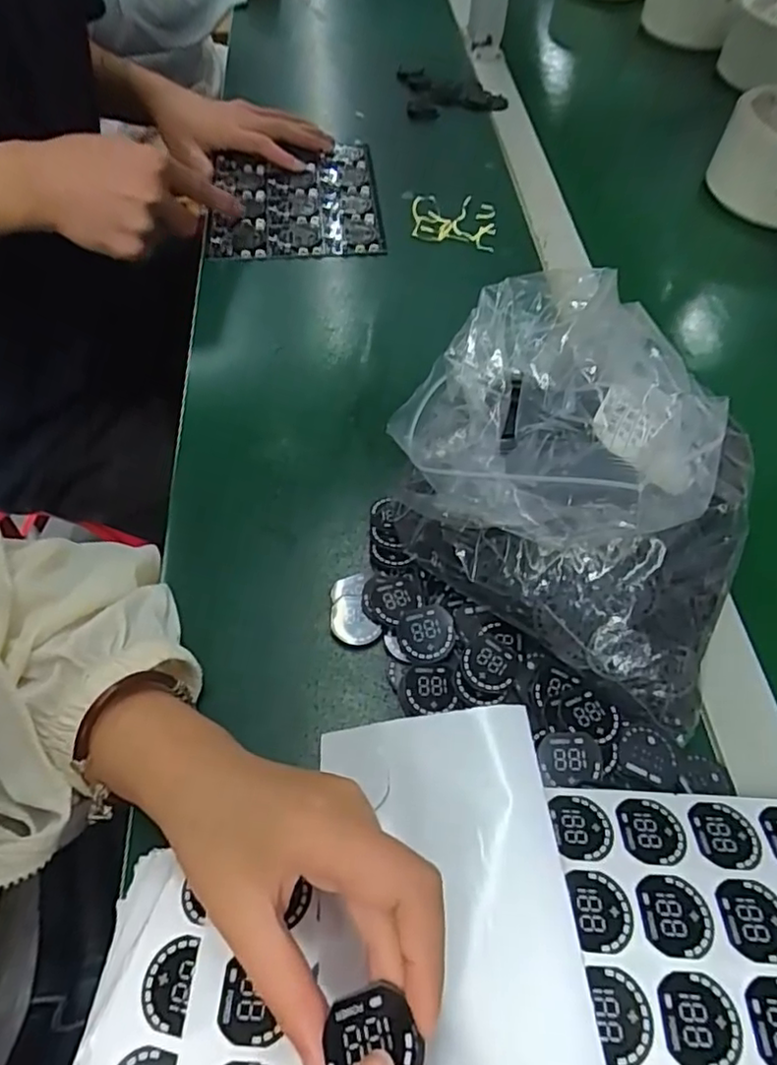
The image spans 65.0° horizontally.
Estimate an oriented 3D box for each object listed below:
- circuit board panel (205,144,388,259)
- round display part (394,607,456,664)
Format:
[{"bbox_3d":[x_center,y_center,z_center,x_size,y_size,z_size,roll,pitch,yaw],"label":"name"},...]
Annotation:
[{"bbox_3d":[-0.087,-0.308,0.571,0.152,0.020,0.154,-4,60,-2],"label":"circuit board panel"},{"bbox_3d":[0.021,0.057,0.336,0.031,0.009,0.029,0,60,0],"label":"round display part"}]

